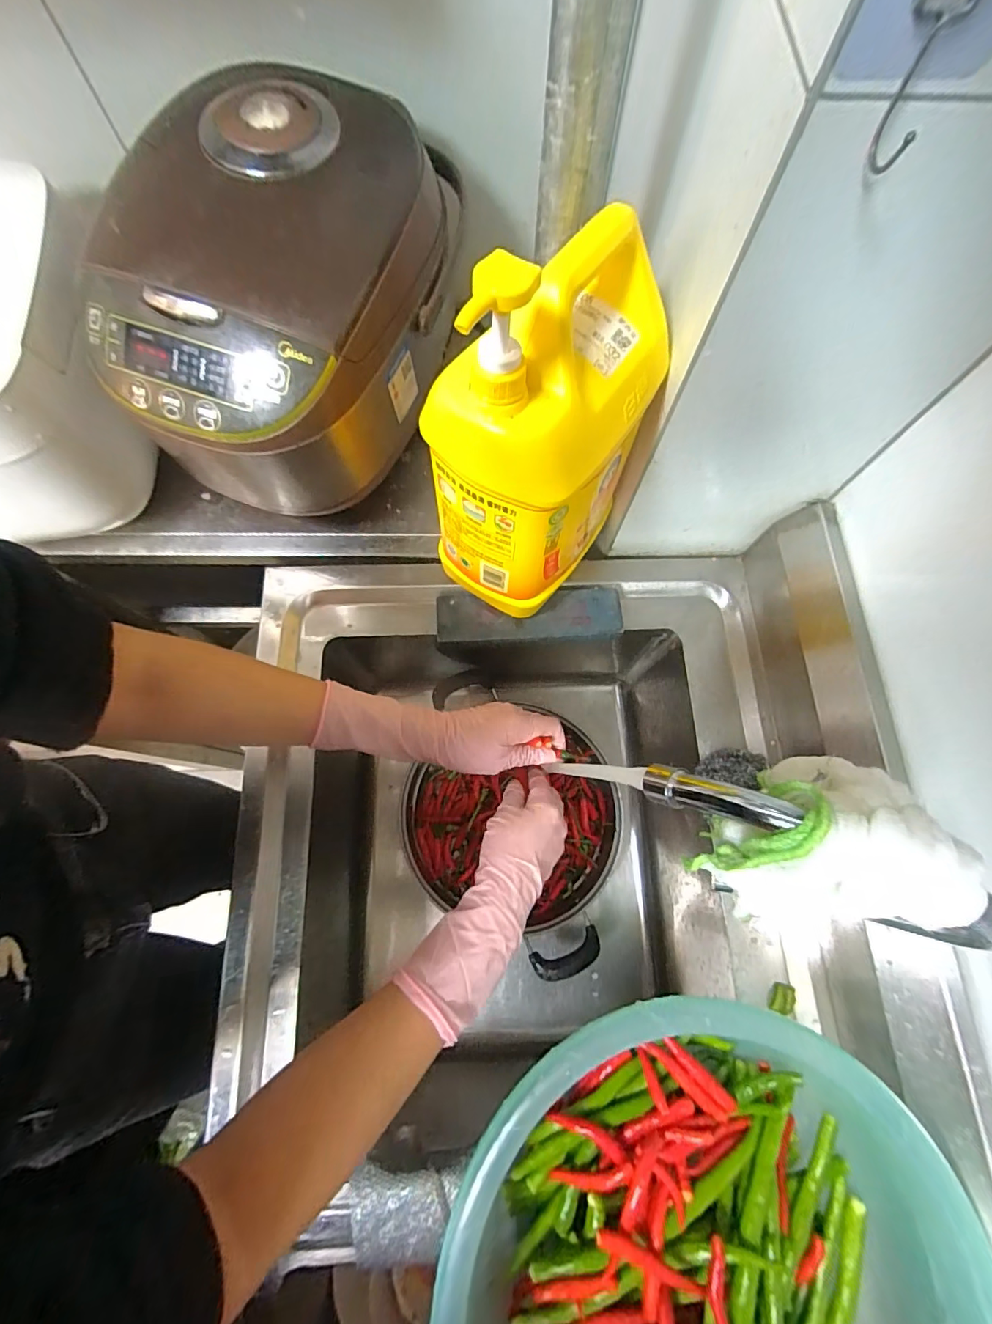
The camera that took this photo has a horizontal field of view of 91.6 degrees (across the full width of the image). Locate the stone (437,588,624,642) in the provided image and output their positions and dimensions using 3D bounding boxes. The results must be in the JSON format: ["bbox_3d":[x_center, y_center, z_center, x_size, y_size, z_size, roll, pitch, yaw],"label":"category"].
[{"bbox_3d":[0.037,-0.048,0.543,0.202,0.028,0.059,-4,73,-2],"label":"stone"}]

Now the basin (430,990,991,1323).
[{"bbox_3d":[0.138,0.431,0.341,0.334,0.109,0.350,0,73,-1],"label":"basin"}]

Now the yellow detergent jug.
[{"bbox_3d":[0.039,-0.178,0.382,0.116,0.283,0.170,34,76,9],"label":"yellow detergent jug"}]

